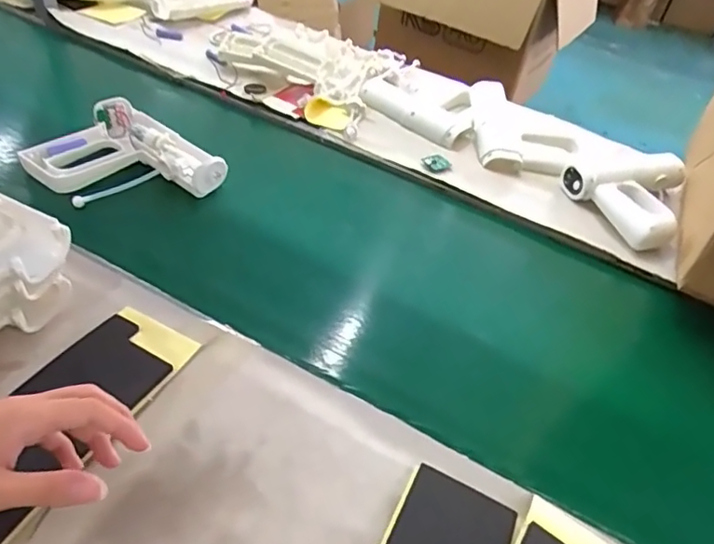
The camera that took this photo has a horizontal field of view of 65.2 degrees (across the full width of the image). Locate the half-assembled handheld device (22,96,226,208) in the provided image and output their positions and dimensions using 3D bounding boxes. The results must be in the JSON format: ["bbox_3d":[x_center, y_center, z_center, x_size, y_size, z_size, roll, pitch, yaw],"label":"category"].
[{"bbox_3d":[-0.323,-0.152,0.762,0.225,0.051,0.180,33,48,23],"label":"half-assembled handheld device"}]

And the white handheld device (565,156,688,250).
[{"bbox_3d":[0.404,-0.127,0.857,0.169,0.048,0.233,25,45,16],"label":"white handheld device"}]

